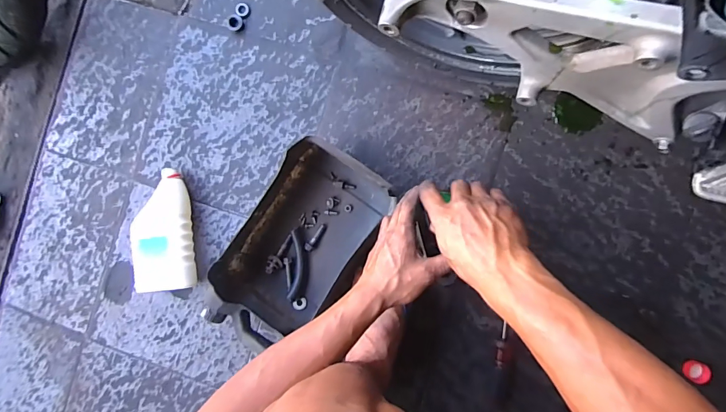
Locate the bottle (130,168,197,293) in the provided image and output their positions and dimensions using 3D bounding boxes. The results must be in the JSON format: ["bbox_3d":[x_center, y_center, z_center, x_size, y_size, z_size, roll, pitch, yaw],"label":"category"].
[{"bbox_3d":[-0.337,0.042,0.681,0.099,0.054,0.196,-4,89,7],"label":"bottle"}]

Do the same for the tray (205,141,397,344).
[{"bbox_3d":[-0.110,0.061,0.637,0.163,0.088,0.312,32,93,6],"label":"tray"}]

